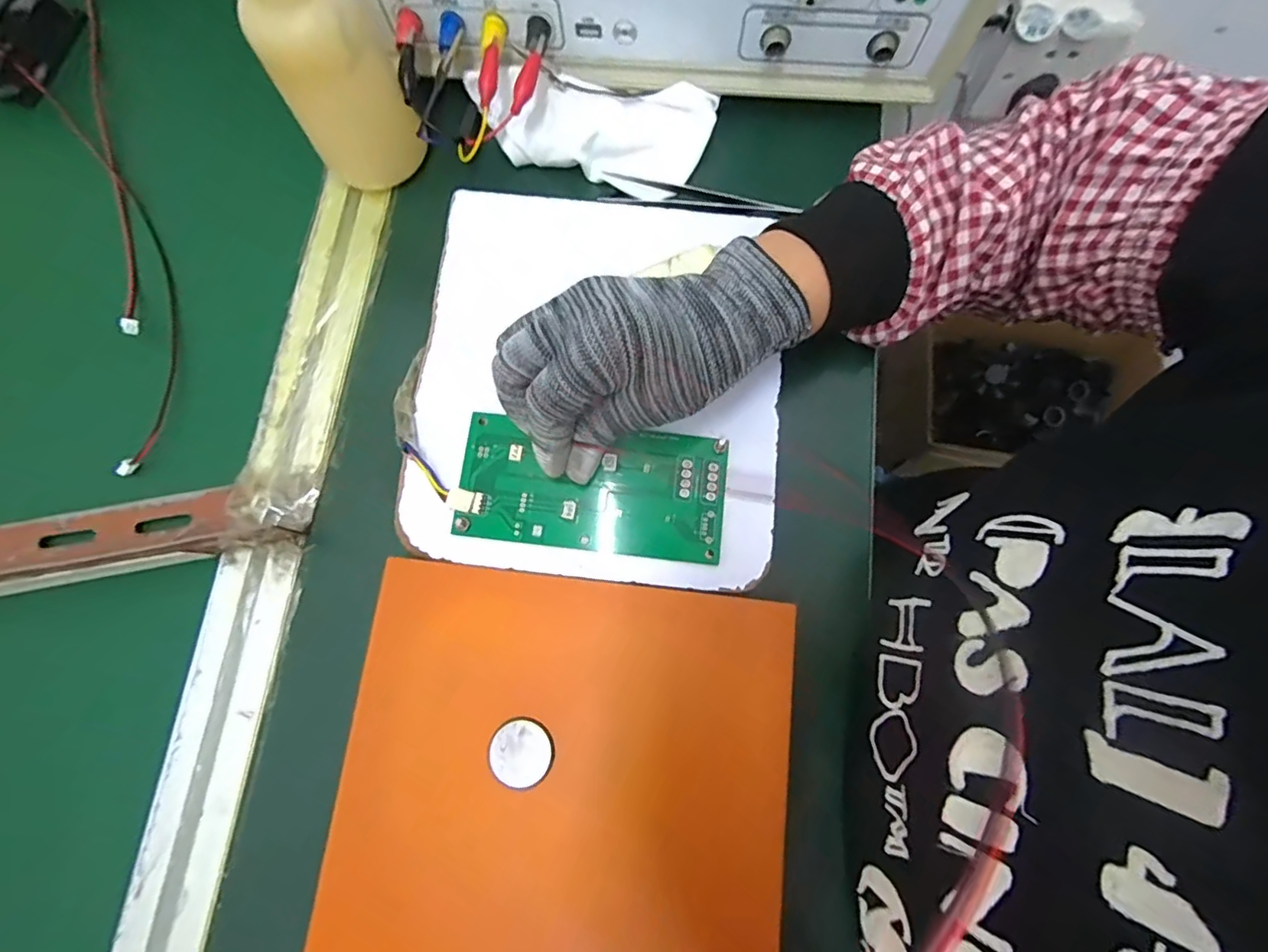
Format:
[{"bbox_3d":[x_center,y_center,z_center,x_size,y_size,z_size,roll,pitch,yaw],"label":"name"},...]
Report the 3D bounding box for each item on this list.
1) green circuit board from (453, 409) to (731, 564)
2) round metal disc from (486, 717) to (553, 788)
[{"bbox_3d":[-0.021,0.006,0.282,0.133,0.007,0.064,5,78,1],"label":"green circuit board"},{"bbox_3d":[-0.051,0.125,0.251,0.028,0.004,0.026,0,78,1],"label":"round metal disc"}]

